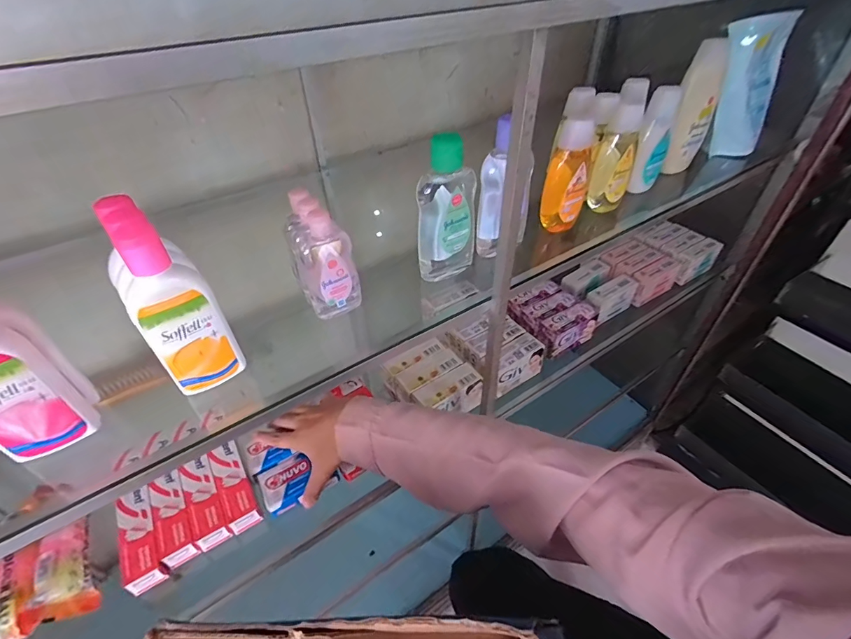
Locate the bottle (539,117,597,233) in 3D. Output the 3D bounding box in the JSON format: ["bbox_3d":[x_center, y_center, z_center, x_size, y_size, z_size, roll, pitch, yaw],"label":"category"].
[{"bbox_3d":[0.155,-0.158,0.447,0.047,0.117,0.067,12,45,14],"label":"bottle"}]

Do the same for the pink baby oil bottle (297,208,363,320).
[{"bbox_3d":[-0.081,-0.045,0.345,0.047,0.095,0.020,-25,48,-23],"label":"pink baby oil bottle"}]

